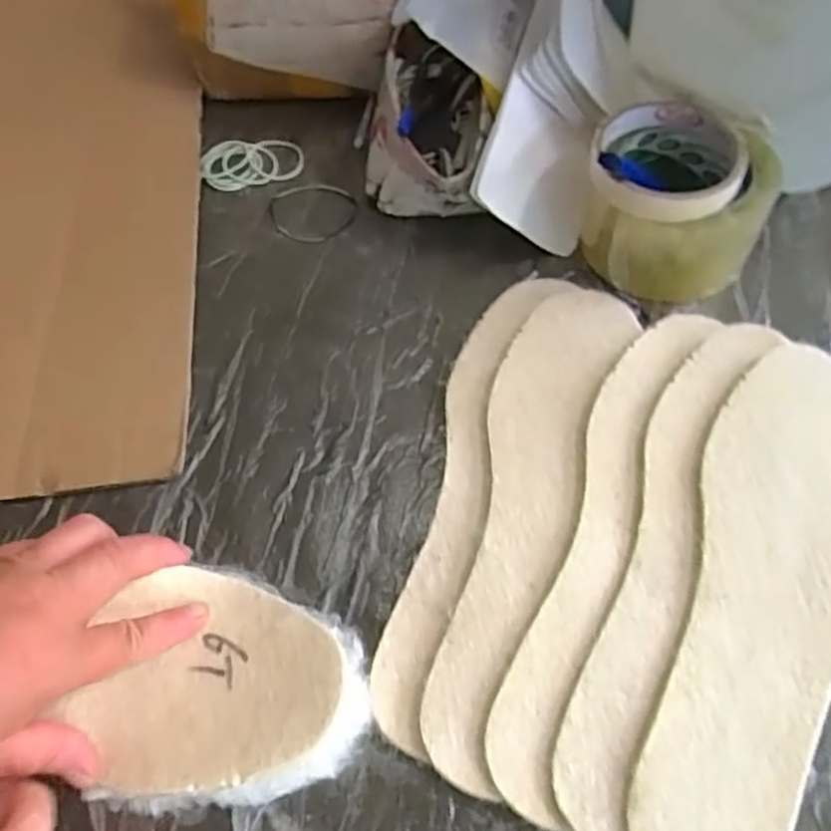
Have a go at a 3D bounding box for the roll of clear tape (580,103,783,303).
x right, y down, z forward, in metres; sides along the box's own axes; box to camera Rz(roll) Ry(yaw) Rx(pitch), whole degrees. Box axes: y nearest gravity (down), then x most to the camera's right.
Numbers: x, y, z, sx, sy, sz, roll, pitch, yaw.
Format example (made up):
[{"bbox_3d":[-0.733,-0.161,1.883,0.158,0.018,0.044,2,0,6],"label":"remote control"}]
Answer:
[{"bbox_3d":[0.160,-0.132,0.435,0.101,0.087,0.092,-2,61,3],"label":"roll of clear tape"}]

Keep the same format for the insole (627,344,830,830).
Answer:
[{"bbox_3d":[0.170,0.081,0.329,0.085,0.008,0.266,21,66,7],"label":"insole"}]

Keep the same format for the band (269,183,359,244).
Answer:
[{"bbox_3d":[-0.073,-0.146,0.510,0.062,0.006,0.062,-2,61,3],"label":"band"}]

